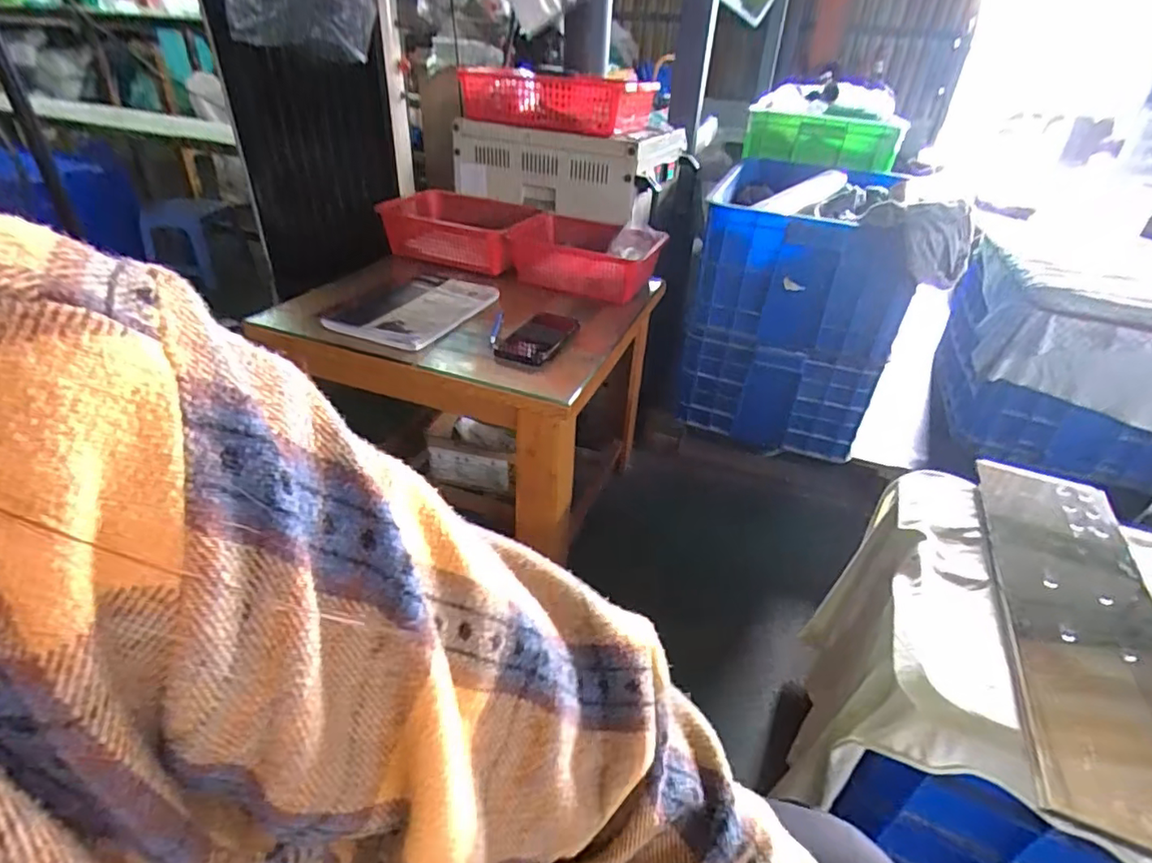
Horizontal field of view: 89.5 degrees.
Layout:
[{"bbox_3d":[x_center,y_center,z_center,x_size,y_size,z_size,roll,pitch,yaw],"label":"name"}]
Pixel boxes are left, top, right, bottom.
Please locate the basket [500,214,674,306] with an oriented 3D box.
[{"bbox_3d":[0.031,-0.335,1.129,0.267,0.109,0.192,24,38,27],"label":"basket"}]

